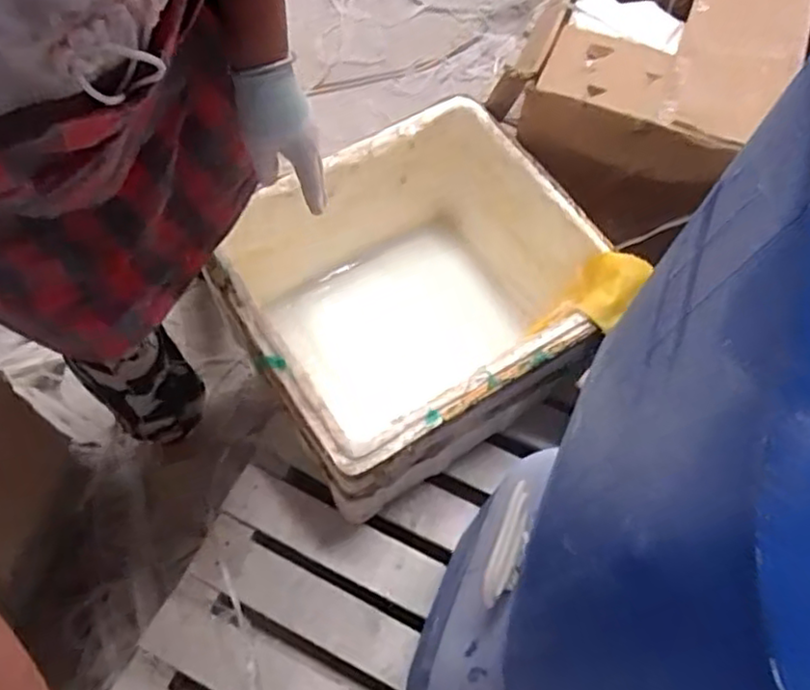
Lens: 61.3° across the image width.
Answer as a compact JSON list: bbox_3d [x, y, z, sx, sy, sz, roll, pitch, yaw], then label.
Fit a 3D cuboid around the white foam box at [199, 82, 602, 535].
[{"bbox_3d":[-0.006,-0.049,0.934,0.418,0.342,0.391,-28,67,-18],"label":"white foam box"}]

